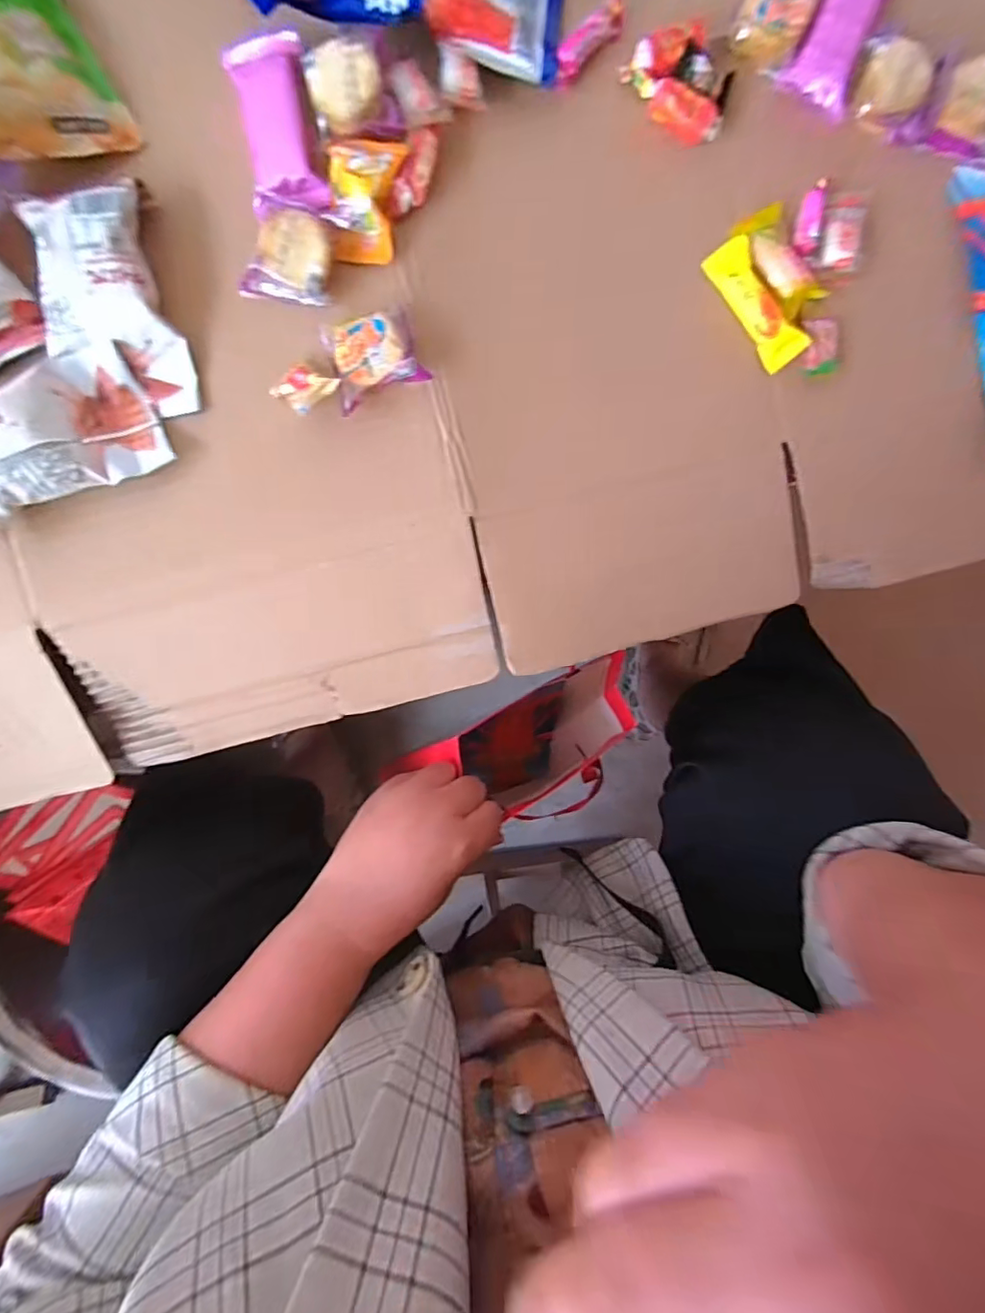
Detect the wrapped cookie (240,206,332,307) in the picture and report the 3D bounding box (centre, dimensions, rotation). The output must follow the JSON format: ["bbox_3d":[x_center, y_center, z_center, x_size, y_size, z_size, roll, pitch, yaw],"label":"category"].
[{"bbox_3d":[-0.121,-0.238,0.317,0.051,0.023,0.044,12,93,-2],"label":"wrapped cookie"}]

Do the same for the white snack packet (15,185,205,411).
[{"bbox_3d":[-0.225,-0.203,0.311,0.069,0.033,0.114,-10,93,-1],"label":"white snack packet"}]

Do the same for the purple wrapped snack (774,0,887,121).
[{"bbox_3d":[0.218,-0.392,0.336,0.046,0.017,0.081,26,92,-2],"label":"purple wrapped snack"}]

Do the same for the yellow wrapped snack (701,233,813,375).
[{"bbox_3d":[0.172,-0.231,0.349,0.031,0.008,0.084,-33,93,1],"label":"yellow wrapped snack"}]

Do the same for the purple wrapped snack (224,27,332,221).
[{"bbox_3d":[-0.125,-0.310,0.316,0.043,0.018,0.094,-10,93,-1],"label":"purple wrapped snack"}]

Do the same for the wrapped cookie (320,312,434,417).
[{"bbox_3d":[-0.072,-0.181,0.324,0.055,0.021,0.045,-23,93,0],"label":"wrapped cookie"}]

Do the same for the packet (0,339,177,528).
[{"bbox_3d":[-0.265,-0.128,0.312,0.121,0.038,0.078,-24,93,0],"label":"packet"}]

